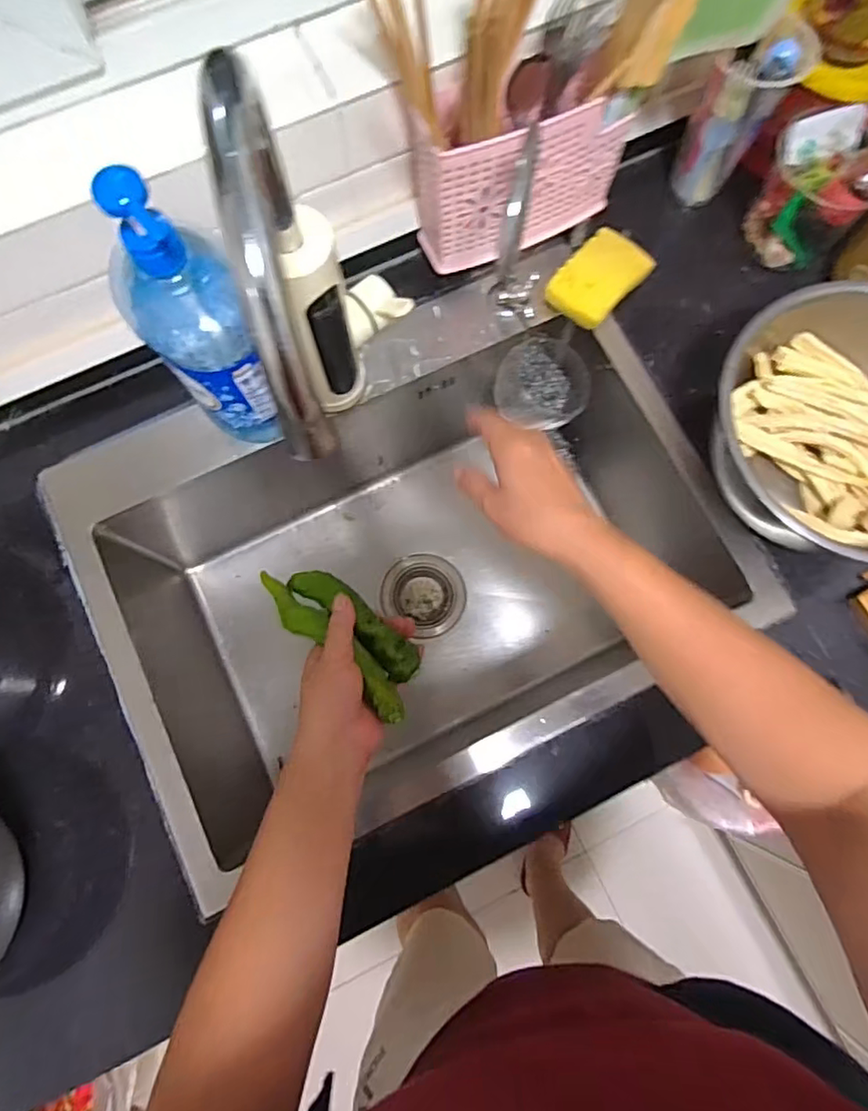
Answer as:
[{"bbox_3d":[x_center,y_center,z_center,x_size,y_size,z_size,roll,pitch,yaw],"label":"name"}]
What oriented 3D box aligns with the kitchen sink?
[{"bbox_3d":[-0.033,0.006,0.693,0.609,0.266,0.448,-22,79,-6],"label":"kitchen sink"}]

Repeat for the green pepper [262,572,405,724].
[{"bbox_3d":[-0.085,0.068,0.482,0.181,0.024,0.030,36,78,30],"label":"green pepper"}]

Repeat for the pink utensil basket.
[{"bbox_3d":[0.079,-0.352,0.550,0.192,0.135,0.065,-20,79,-6],"label":"pink utensil basket"}]

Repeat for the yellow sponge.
[{"bbox_3d":[0.171,-0.289,0.625,0.068,0.025,0.105,41,80,7],"label":"yellow sponge"}]

